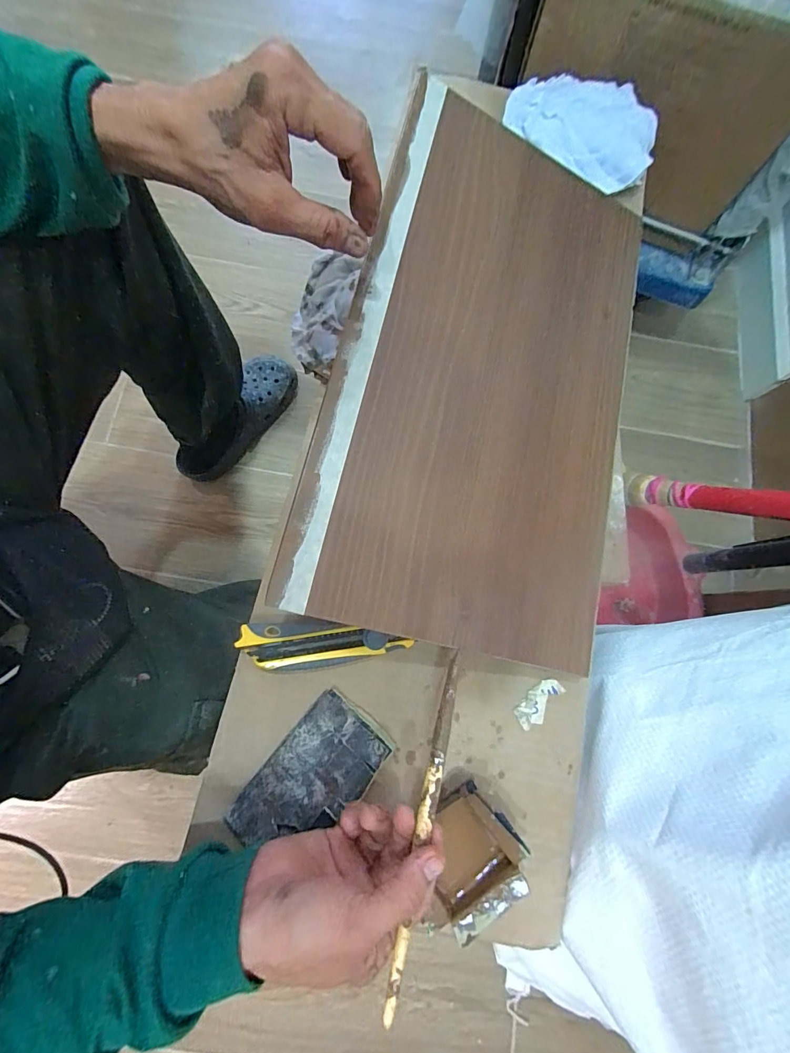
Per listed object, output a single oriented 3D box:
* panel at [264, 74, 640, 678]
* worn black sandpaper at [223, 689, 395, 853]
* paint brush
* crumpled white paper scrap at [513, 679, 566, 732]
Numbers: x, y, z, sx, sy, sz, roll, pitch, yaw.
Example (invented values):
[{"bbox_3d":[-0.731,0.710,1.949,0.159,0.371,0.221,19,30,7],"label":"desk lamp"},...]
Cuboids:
[{"bbox_3d":[0.090,-0.133,0.356,0.265,0.009,0.471,17,77,-17],"label":"panel"},{"bbox_3d":[-0.066,0.199,0.324,0.073,0.009,0.122,40,79,5],"label":"worn black sandpaper"},{"bbox_3d":[0.020,0.188,0.269,0.010,0.006,0.206,14,71,2],"label":"paint brush"},{"bbox_3d":[0.122,0.150,0.352,0.023,0.004,0.047,41,79,5],"label":"crumpled white paper scrap"}]

